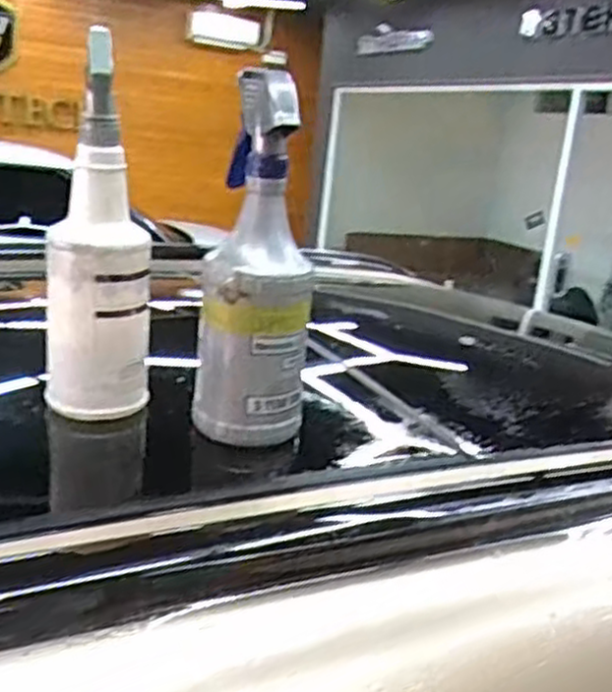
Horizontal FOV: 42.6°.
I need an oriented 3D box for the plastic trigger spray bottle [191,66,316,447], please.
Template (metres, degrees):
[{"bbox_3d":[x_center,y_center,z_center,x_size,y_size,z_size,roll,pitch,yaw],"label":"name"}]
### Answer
[{"bbox_3d":[-0.036,-0.065,0.639,0.092,0.277,0.079,5,14,-5],"label":"plastic trigger spray bottle"}]

